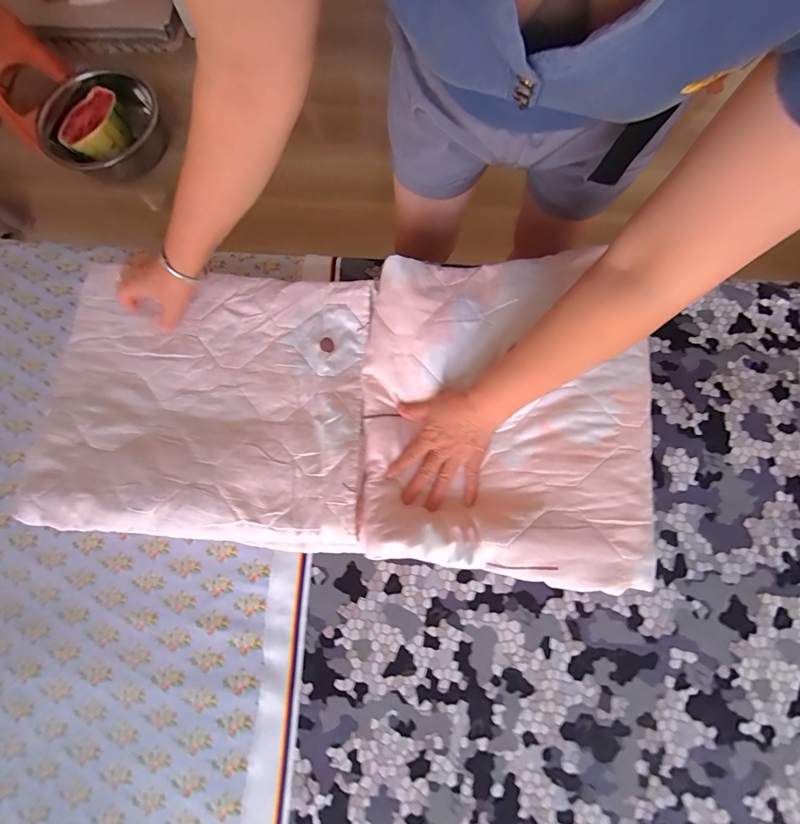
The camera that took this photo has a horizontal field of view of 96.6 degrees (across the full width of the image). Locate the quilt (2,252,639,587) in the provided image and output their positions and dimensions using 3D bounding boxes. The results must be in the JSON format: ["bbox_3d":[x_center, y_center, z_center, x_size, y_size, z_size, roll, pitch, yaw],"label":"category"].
[{"bbox_3d":[-0.089,-0.021,0.422,0.696,0.085,0.355,5,79,2],"label":"quilt"}]

